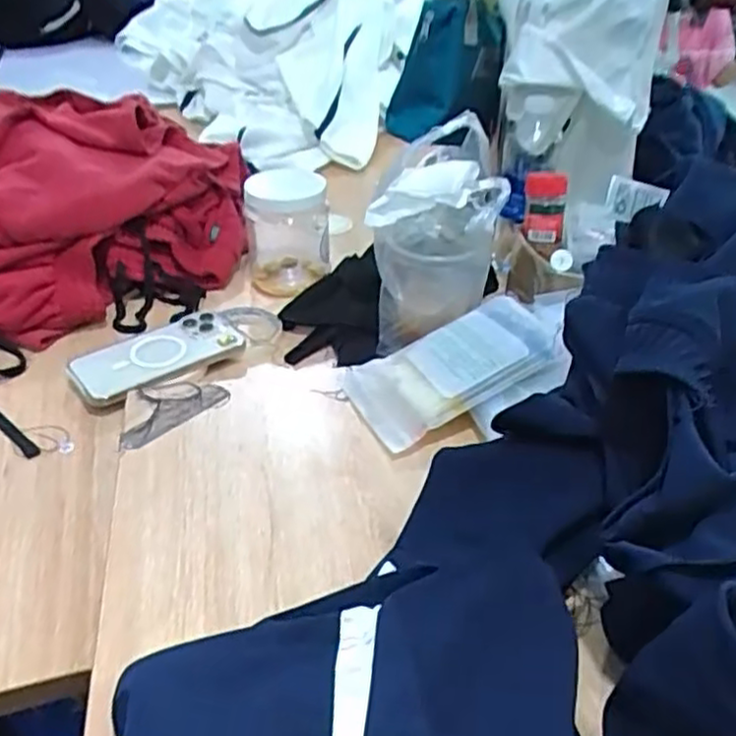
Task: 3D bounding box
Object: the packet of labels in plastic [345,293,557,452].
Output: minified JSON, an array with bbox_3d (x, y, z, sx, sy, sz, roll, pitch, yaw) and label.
[{"bbox_3d":[0.072,-0.007,0.619,0.179,0.021,0.111,-28,38,-9],"label":"packet of labels in plastic"}]

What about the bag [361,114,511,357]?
[{"bbox_3d":[0.060,-0.114,0.670,0.115,0.194,0.084,1,36,1],"label":"bag"}]

